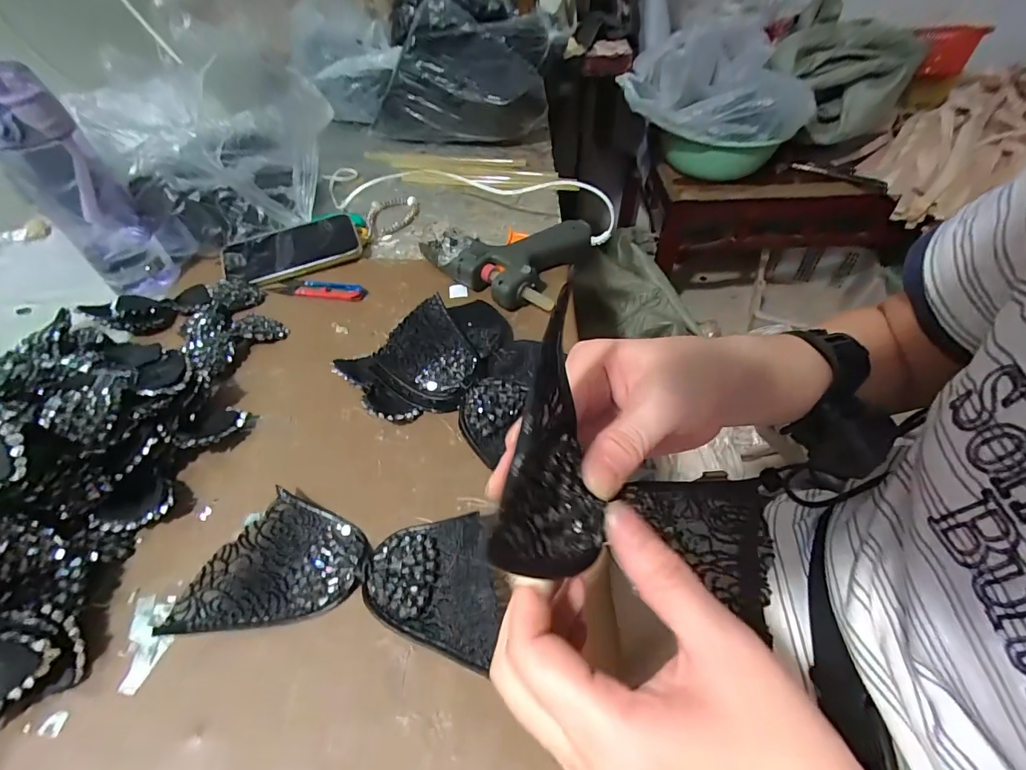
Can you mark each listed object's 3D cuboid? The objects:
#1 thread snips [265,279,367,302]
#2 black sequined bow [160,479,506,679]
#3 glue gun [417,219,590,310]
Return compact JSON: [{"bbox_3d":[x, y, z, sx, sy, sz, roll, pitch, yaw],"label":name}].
[{"bbox_3d":[-0.226,-0.111,0.519,0.114,0.006,0.028,9,50,10],"label":"thread snips"},{"bbox_3d":[-0.103,0.125,0.300,0.192,0.026,0.093,6,50,8],"label":"black sequined bow"},{"bbox_3d":[-0.008,-0.155,0.524,0.162,0.043,0.146,20,53,19],"label":"glue gun"}]

